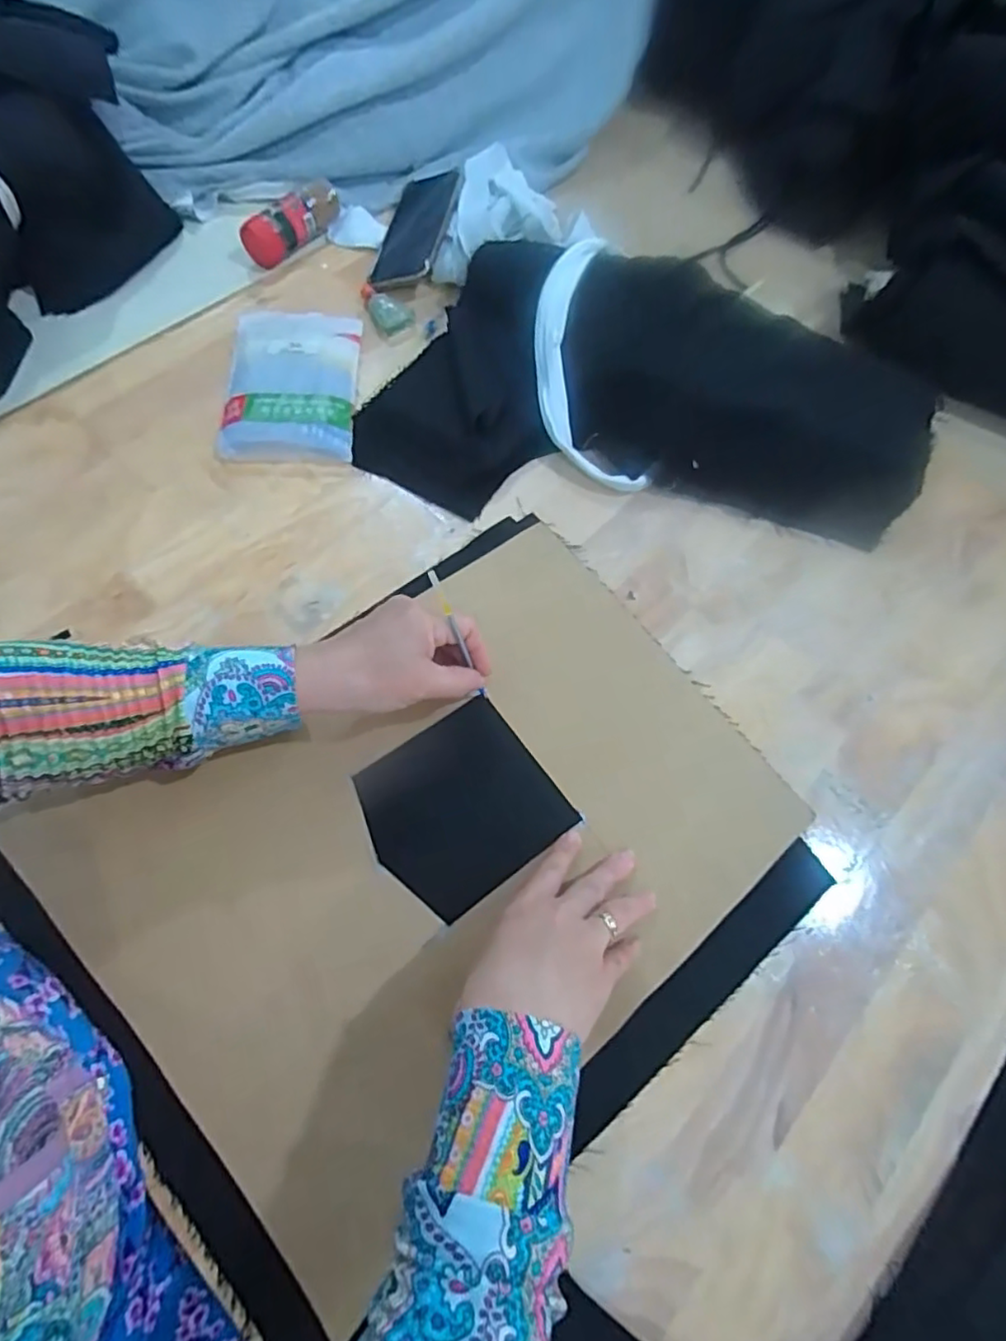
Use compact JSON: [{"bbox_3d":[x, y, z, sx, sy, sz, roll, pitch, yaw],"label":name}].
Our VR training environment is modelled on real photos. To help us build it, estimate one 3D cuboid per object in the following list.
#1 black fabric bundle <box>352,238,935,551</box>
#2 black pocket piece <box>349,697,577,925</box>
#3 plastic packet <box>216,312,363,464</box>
[{"bbox_3d":[0.124,-0.263,0.545,0.481,0.079,0.271,4,66,-1],"label":"black fabric bundle"},{"bbox_3d":[-0.029,0.092,0.420,0.119,0.006,0.114,-33,72,-16],"label":"black pocket piece"},{"bbox_3d":[-0.192,-0.263,0.561,0.113,0.020,0.179,-1,67,-3],"label":"plastic packet"}]

